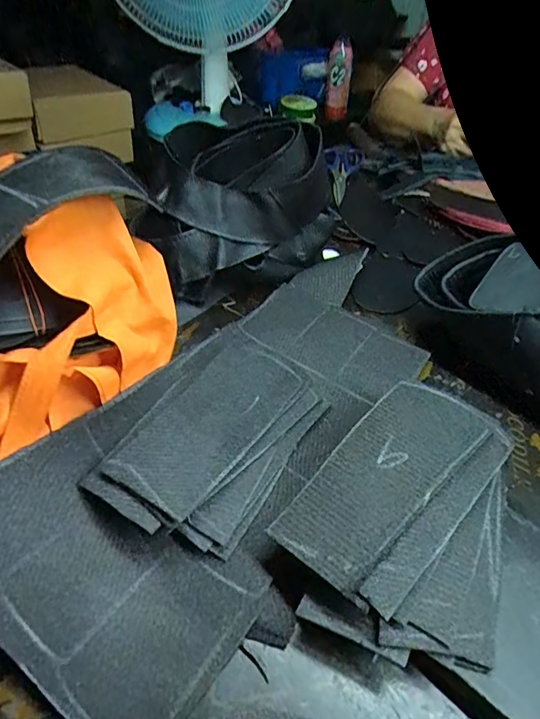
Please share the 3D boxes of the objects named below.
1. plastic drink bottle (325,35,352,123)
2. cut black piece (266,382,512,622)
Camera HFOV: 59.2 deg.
[{"bbox_3d":[0.183,-0.746,1.267,0.061,0.184,0.052,6,45,2],"label":"plastic drink bottle"},{"bbox_3d":[0.093,0.089,0.347,0.095,0.017,0.180,28,54,36],"label":"cut black piece"}]

